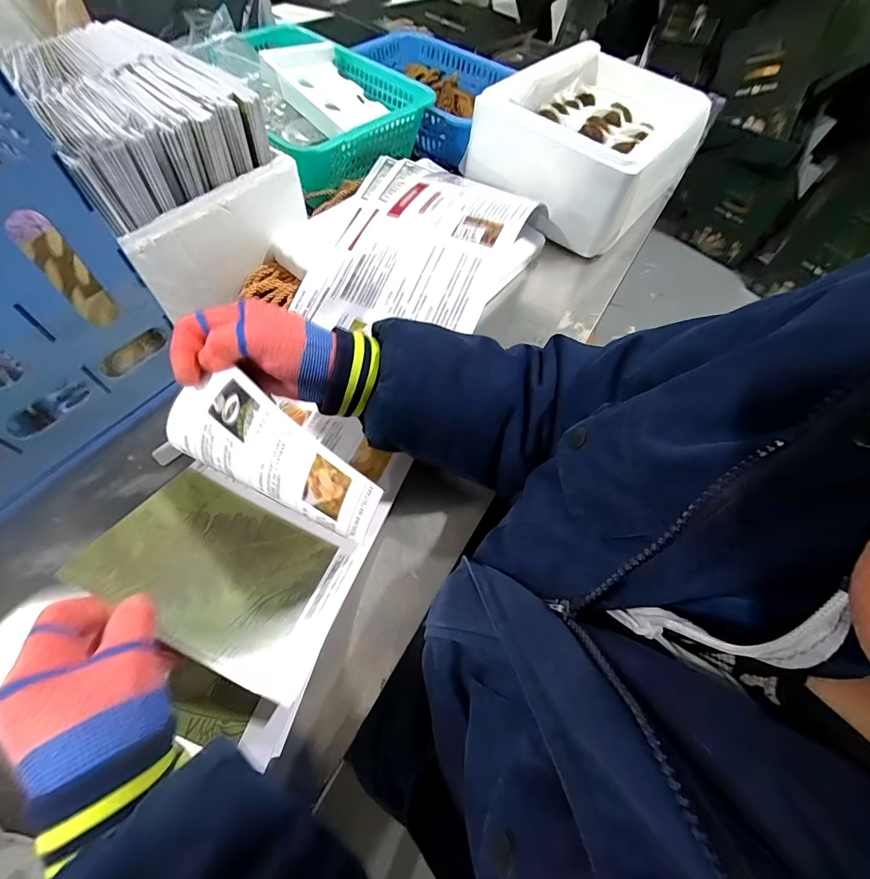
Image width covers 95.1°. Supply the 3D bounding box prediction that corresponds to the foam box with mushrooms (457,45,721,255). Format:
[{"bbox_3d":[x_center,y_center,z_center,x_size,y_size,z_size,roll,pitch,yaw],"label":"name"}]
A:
[{"bbox_3d":[0.225,-0.439,0.593,0.244,0.118,0.283,36,64,16],"label":"foam box with mushrooms"}]

